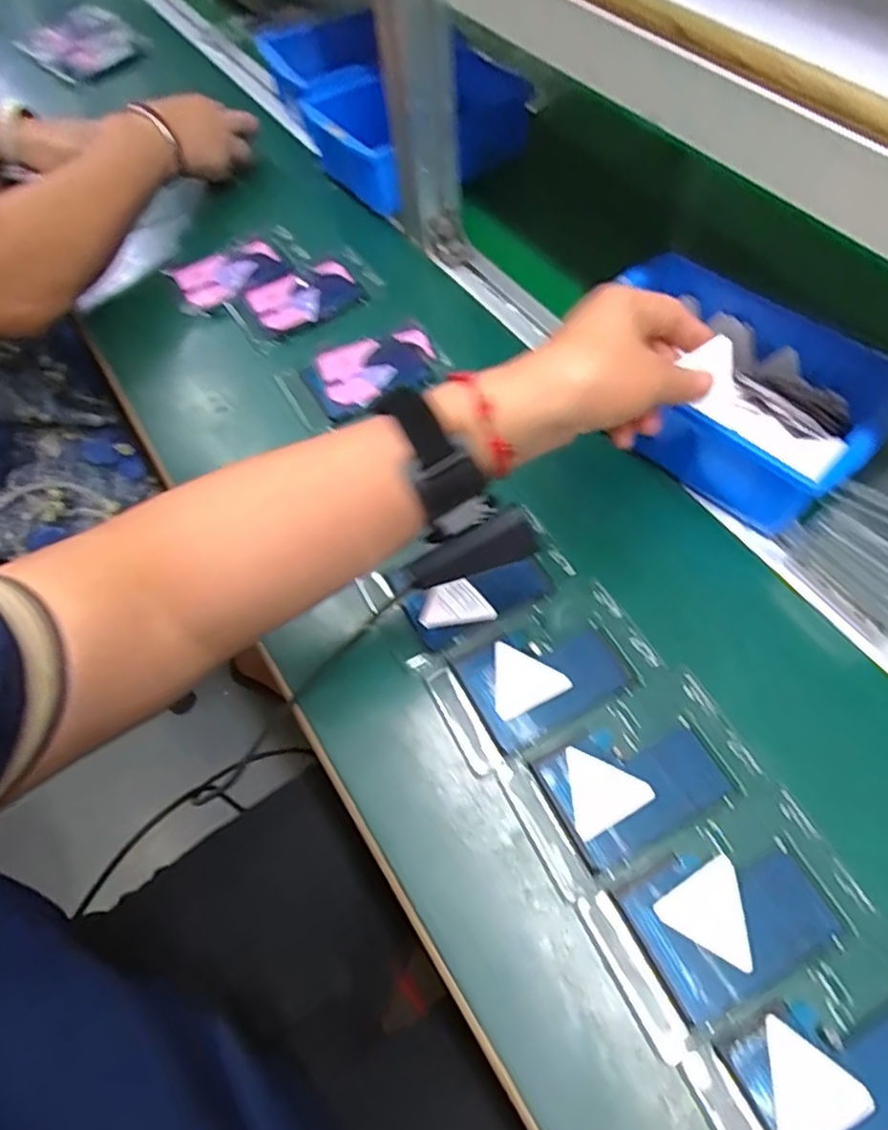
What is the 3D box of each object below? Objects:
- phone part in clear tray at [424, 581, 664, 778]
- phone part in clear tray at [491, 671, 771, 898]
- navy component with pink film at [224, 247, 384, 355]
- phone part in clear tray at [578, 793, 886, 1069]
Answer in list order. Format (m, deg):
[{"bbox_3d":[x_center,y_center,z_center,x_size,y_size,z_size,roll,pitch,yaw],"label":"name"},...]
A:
[{"bbox_3d":[0.058,0.066,0.395,0.125,0.016,0.071,-26,61,-12],"label":"phone part in clear tray"},{"bbox_3d":[0.100,0.113,0.355,0.123,0.008,0.075,-26,61,-12],"label":"phone part in clear tray"},{"bbox_3d":[-0.121,-0.239,0.582,0.125,0.015,0.078,-29,62,-14],"label":"navy component with pink film"},{"bbox_3d":[0.138,0.168,0.321,0.124,0.005,0.071,-25,61,-12],"label":"phone part in clear tray"}]

